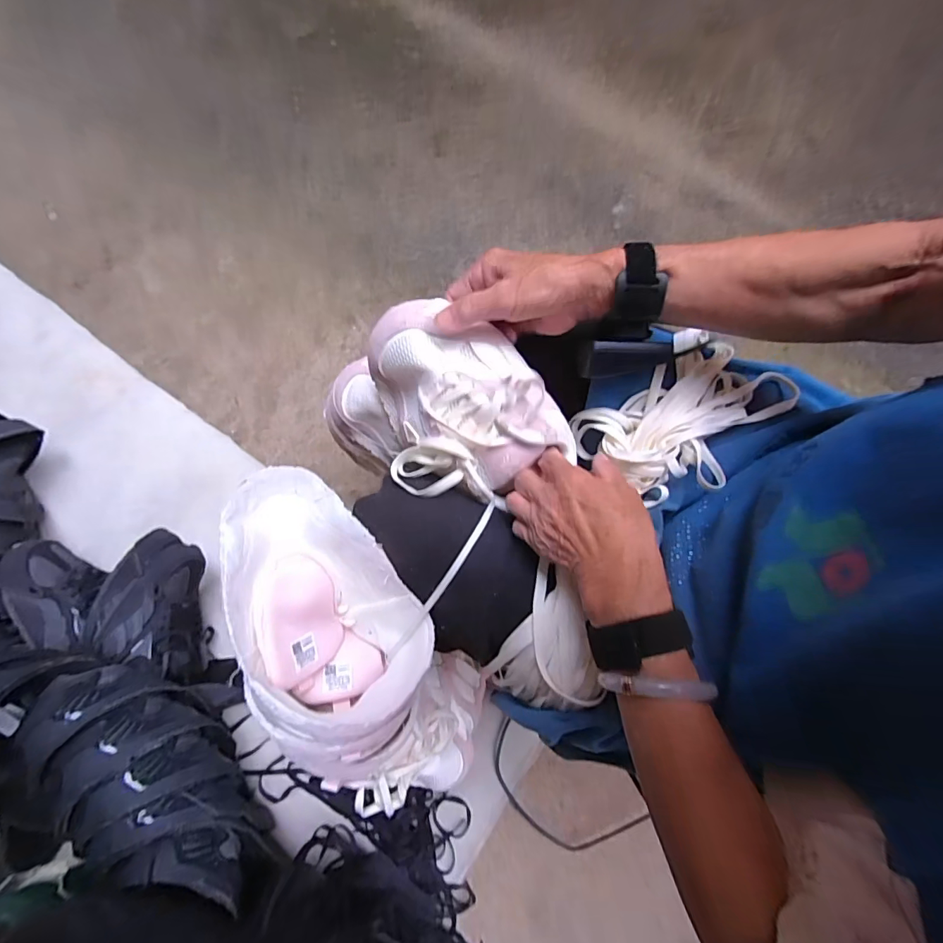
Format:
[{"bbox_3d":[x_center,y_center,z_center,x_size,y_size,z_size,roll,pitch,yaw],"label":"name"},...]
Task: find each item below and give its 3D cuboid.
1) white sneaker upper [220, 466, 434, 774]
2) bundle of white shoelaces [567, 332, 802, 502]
[{"bbox_3d":[-0.134,0.113,0.365,0.135,0.117,0.223,-27,101,17],"label":"white sneaker upper"},{"bbox_3d":[0.193,-0.054,0.415,0.162,0.038,0.123,-43,77,-7],"label":"bundle of white shoelaces"}]

